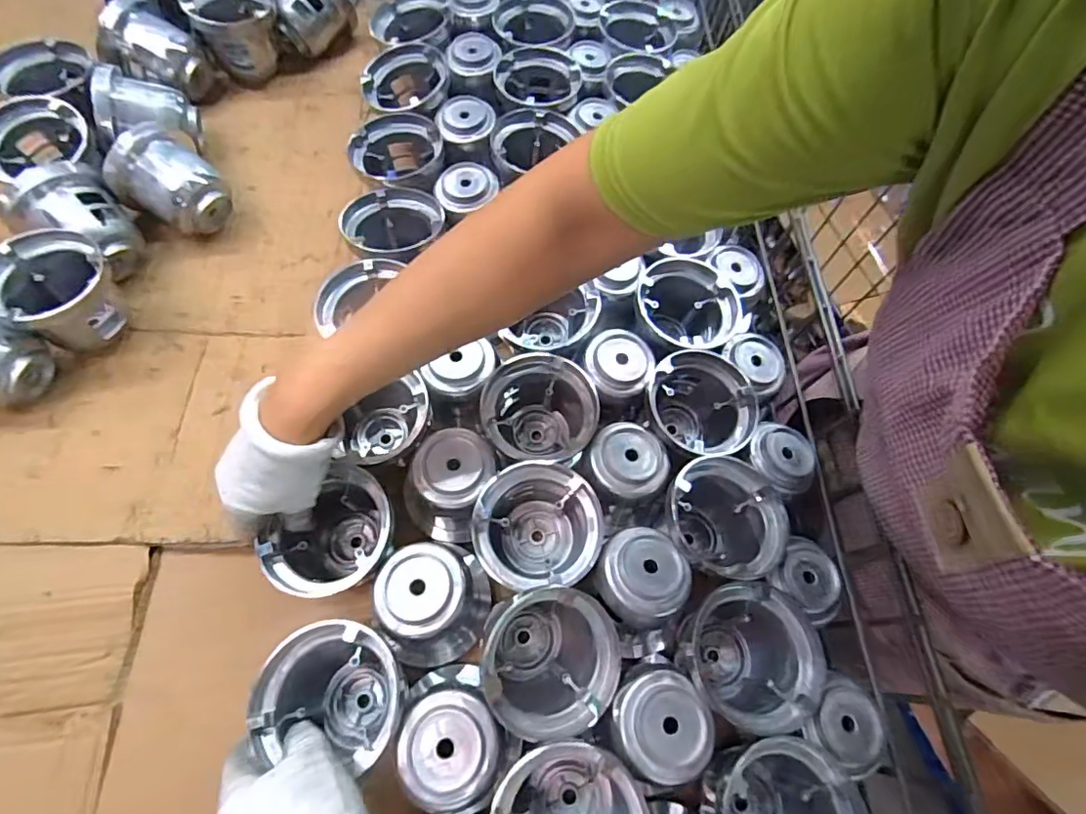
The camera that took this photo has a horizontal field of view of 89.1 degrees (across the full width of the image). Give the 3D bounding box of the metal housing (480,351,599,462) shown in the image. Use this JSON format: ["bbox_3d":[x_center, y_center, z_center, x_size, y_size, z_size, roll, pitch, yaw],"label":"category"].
[{"bbox_3d":[-0.002,0.011,0.478,0.087,0.076,0.087,-14,68,-11],"label":"metal housing"}]

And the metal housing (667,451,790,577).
[{"bbox_3d":[0.142,0.094,0.444,0.089,0.070,0.093,-5,67,-8],"label":"metal housing"}]

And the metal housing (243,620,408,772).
[{"bbox_3d":[-0.138,0.194,0.378,0.090,0.079,0.081,7,65,0],"label":"metal housing"}]

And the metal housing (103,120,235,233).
[{"bbox_3d":[-0.368,-0.215,0.551,0.090,0.089,0.076,-38,75,-19],"label":"metal housing"}]

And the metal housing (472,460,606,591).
[{"bbox_3d":[-0.005,0.098,0.432,0.091,0.073,0.091,2,66,-5],"label":"metal housing"}]

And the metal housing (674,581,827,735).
[{"bbox_3d":[0.148,0.182,0.406,0.088,0.073,0.090,2,66,-5],"label":"metal housing"}]

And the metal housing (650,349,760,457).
[{"bbox_3d":[0.137,0.007,0.488,0.089,0.073,0.091,-6,67,-8],"label":"metal housing"}]

